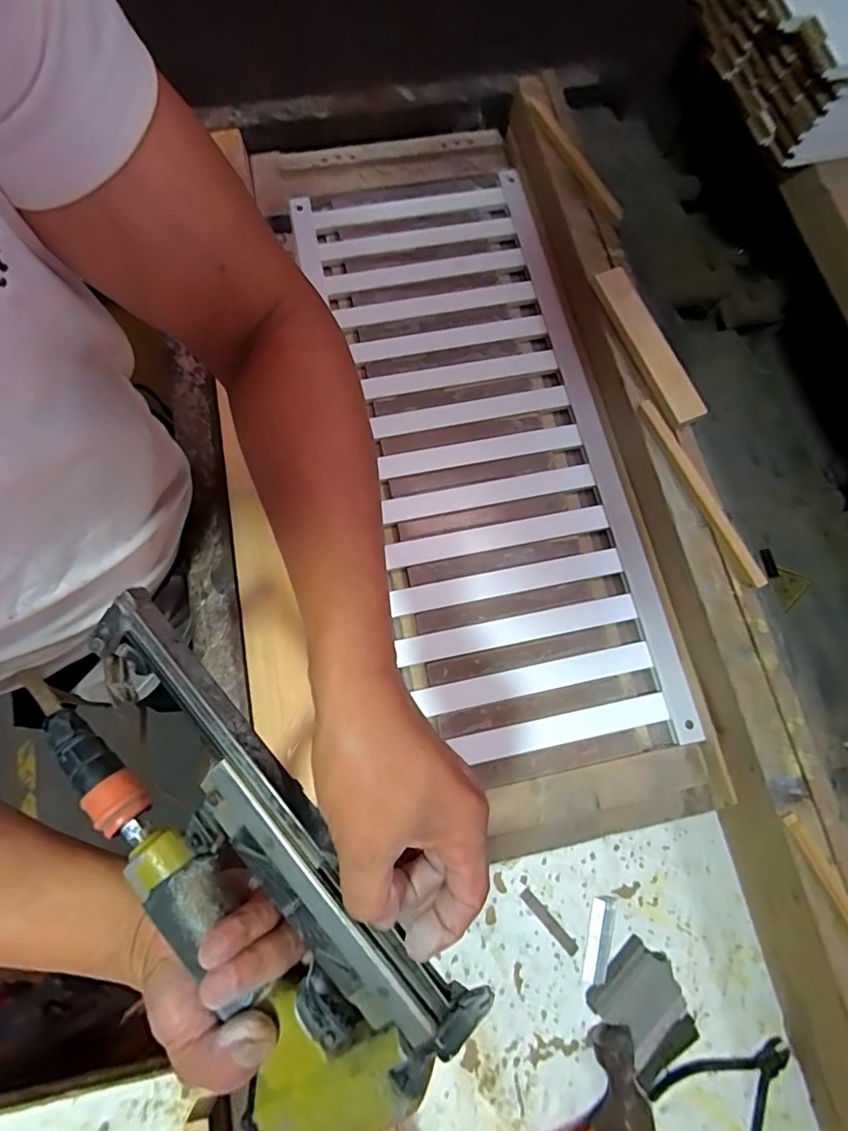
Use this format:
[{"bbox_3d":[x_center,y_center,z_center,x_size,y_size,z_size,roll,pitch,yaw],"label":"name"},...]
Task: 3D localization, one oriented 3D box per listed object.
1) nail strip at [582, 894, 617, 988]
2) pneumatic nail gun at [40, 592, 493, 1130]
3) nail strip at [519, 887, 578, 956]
[{"bbox_3d":[0.152,0.324,0.420,0.020,0.004,0.066,16,75,3],"label":"nail strip"},{"bbox_3d":[-0.099,0.147,0.244,0.125,0.048,0.265,-37,80,-7],"label":"pneumatic nail gun"},{"bbox_3d":[0.109,0.310,0.422,0.011,0.004,0.063,-41,79,-12],"label":"nail strip"}]

